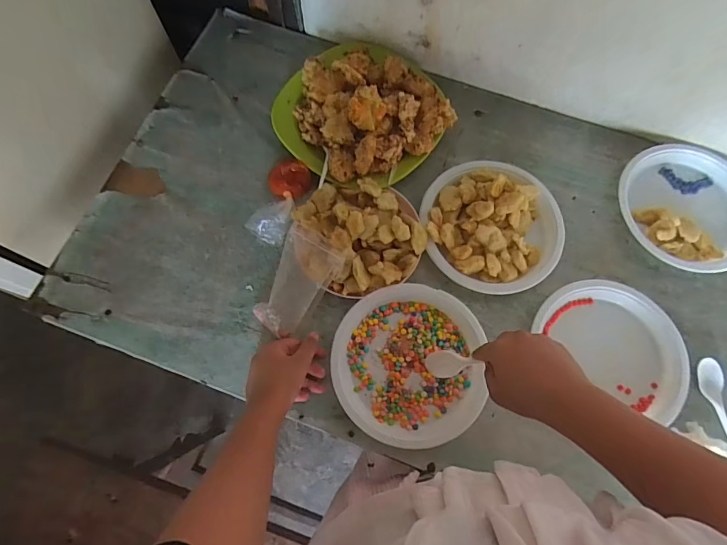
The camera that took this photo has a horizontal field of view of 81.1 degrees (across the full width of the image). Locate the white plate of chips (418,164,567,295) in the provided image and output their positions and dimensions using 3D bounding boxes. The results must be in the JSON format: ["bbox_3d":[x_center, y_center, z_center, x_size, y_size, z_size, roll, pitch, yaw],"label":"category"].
[{"bbox_3d":[0.186,-0.071,0.616,0.195,0.043,0.193,0,72,-1],"label":"white plate of chips"}]

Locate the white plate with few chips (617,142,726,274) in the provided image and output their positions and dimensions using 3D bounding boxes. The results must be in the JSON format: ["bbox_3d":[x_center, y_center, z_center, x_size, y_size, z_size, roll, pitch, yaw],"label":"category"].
[{"bbox_3d":[0.485,-0.102,0.638,0.200,0.027,0.195,0,72,-1],"label":"white plate with few chips"}]

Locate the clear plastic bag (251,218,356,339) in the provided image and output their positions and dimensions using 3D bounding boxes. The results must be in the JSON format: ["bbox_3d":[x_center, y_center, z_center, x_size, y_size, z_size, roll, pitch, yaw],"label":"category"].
[{"bbox_3d":[-0.082,0.014,0.566,0.088,0.058,0.136,29,74,7],"label":"clear plastic bag"}]

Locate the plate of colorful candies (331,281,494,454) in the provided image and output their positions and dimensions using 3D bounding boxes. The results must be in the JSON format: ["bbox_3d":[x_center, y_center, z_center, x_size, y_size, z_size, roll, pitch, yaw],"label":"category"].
[{"bbox_3d":[0.061,0.121,0.562,0.193,0.023,0.202,0,72,-1],"label":"plate of colorful candies"}]

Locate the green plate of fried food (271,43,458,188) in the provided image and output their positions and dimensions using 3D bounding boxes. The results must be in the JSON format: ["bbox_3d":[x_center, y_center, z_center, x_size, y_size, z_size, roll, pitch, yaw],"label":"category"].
[{"bbox_3d":[-0.003,-0.256,0.647,0.241,0.087,0.241,0,72,-1],"label":"green plate of fried food"}]

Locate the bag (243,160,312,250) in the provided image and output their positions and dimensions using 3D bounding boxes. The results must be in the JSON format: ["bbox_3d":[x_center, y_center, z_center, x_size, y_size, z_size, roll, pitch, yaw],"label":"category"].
[{"bbox_3d":[-0.122,-0.103,0.625,0.061,0.029,0.128,15,73,3],"label":"bag"}]

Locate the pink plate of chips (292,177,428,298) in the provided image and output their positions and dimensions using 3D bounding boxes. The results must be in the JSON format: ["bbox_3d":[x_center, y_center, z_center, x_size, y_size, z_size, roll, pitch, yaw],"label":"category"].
[{"bbox_3d":[0.002,-0.058,0.595,0.157,0.061,0.164,0,72,-1],"label":"pink plate of chips"}]

